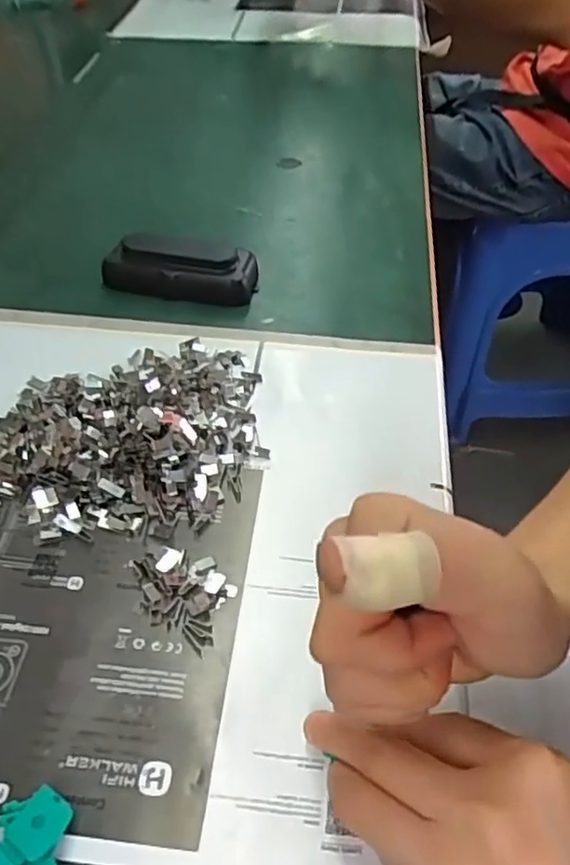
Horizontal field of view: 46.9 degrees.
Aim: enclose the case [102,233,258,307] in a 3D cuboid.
[{"bbox_3d":[-0.075,-0.116,0.466,0.107,0.033,0.038,-1,47,-2],"label":"case"}]

